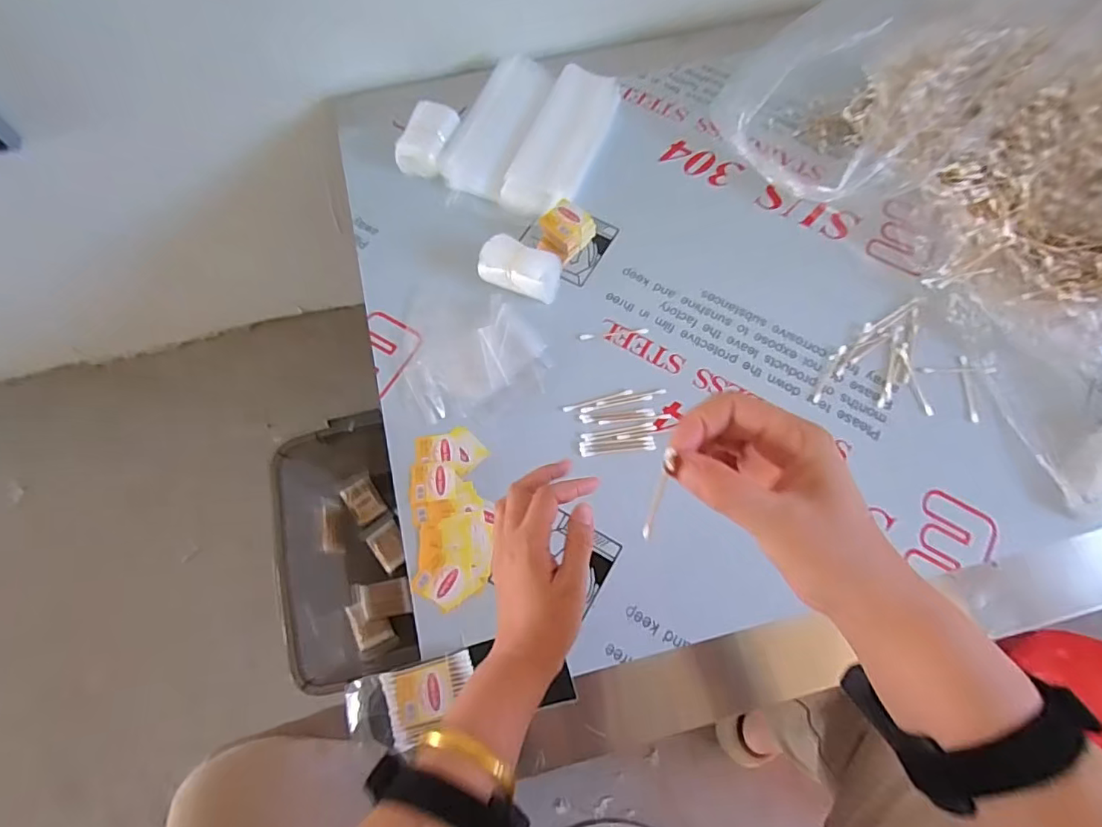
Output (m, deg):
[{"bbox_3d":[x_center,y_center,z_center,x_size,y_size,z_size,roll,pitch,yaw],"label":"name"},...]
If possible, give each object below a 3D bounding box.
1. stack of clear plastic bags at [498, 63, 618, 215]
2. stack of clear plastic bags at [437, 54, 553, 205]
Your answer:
[{"bbox_3d":[0.016,-0.325,0.647,0.083,0.023,0.214,21,72,7],"label":"stack of clear plastic bags"},{"bbox_3d":[-0.061,-0.347,0.658,0.074,0.031,0.190,21,72,7],"label":"stack of clear plastic bags"}]

